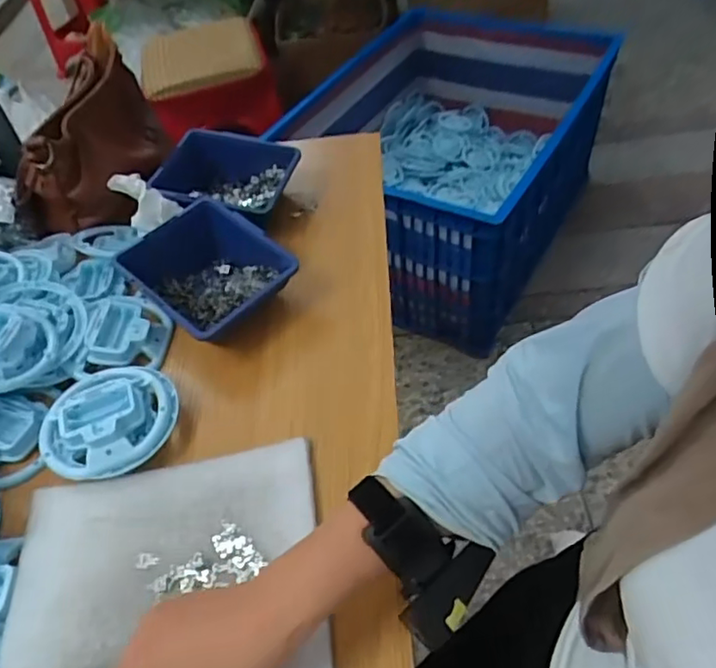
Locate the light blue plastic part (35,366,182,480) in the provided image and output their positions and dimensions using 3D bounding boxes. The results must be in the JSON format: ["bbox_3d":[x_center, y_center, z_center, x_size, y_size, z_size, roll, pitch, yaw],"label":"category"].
[{"bbox_3d":[-0.205,0.070,0.496,0.107,0.028,0.097,-19,51,-12],"label":"light blue plastic part"}]

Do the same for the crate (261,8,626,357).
[{"bbox_3d":[0.231,-0.454,1.600,0.634,0.422,0.820,22,55,23],"label":"crate"}]

